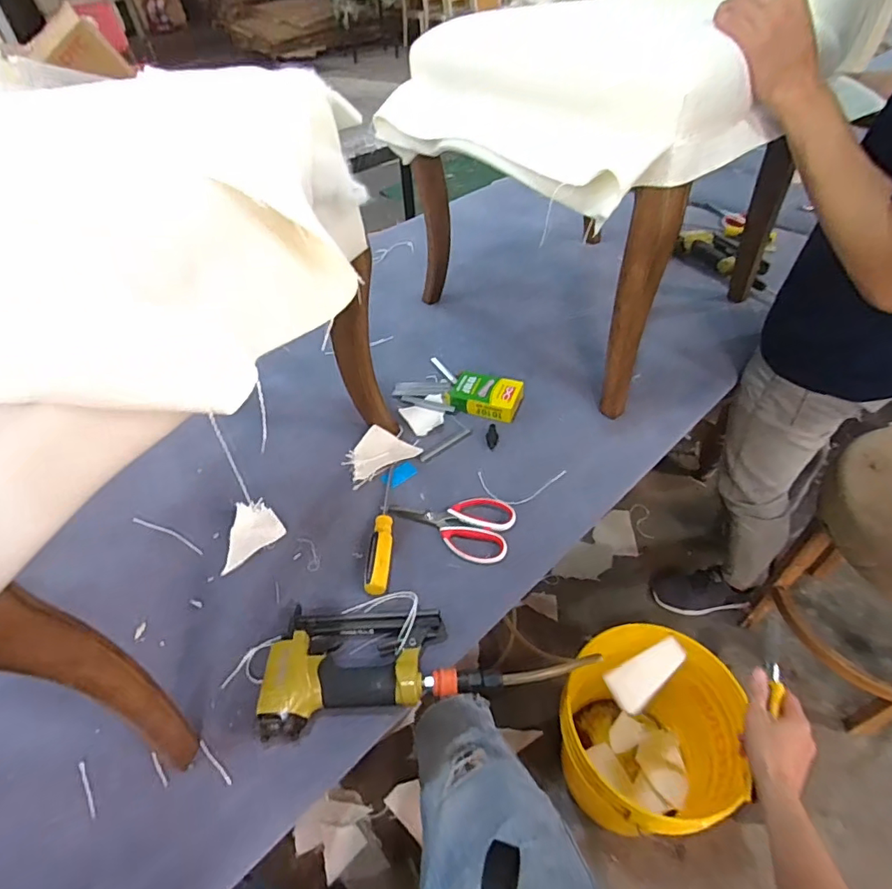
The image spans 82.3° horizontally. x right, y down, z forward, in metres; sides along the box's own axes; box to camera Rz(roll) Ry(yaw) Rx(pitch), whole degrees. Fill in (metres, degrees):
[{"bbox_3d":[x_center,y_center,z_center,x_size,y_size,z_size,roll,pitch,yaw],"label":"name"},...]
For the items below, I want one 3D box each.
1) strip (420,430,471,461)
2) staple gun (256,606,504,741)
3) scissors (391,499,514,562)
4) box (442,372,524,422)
[{"bbox_3d":[-0.002,0.000,0.837,0.101,0.004,0.015,-32,53,-25],"label":"strip"},{"bbox_3d":[-0.077,0.244,0.578,0.244,0.038,0.119,-8,47,-5],"label":"staple gun"},{"bbox_3d":[0.007,0.106,0.724,0.173,0.013,0.094,14,49,15],"label":"scissors"},{"bbox_3d":[0.068,-0.088,0.893,0.124,0.033,0.088,15,49,16],"label":"box"}]

